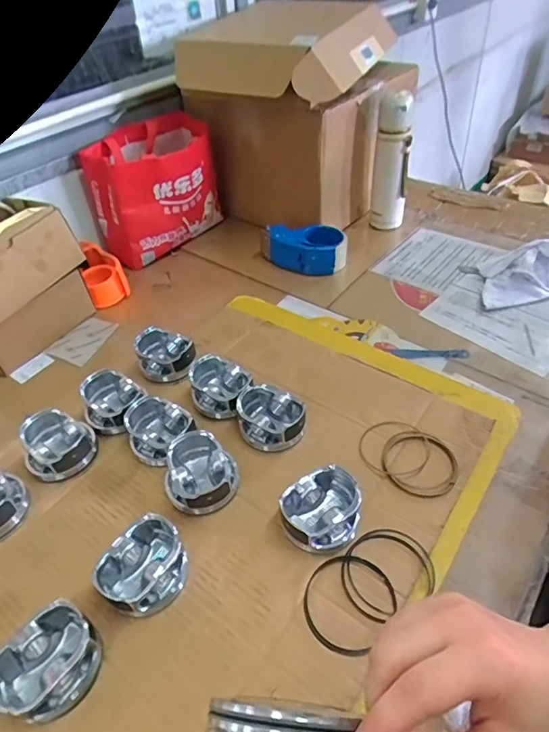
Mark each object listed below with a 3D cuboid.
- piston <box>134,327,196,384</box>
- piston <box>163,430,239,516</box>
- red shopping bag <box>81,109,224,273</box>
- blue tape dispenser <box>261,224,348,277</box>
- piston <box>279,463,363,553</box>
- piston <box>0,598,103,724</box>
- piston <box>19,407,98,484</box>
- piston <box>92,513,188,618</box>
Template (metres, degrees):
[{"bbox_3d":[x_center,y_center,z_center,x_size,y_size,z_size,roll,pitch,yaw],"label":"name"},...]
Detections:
[{"bbox_3d":[-0.161,-0.018,0.703,0.082,0.055,0.076,-1,46,1],"label":"piston"},{"bbox_3d":[-0.089,0.126,0.556,0.085,0.049,0.082,-1,46,1],"label":"piston"},{"bbox_3d":[-0.222,-0.336,0.903,0.243,0.196,0.137,-23,49,-20],"label":"red shopping bag"},{"bbox_3d":[0.056,-0.213,0.874,0.153,0.065,0.075,2,46,3],"label":"blue tape dispenser"},{"bbox_3d":[0.051,0.158,0.514,0.085,0.044,0.077,-11,46,-10],"label":"piston"},{"bbox_3d":[-0.202,0.267,0.421,0.076,0.045,0.089,34,55,29],"label":"piston"},{"bbox_3d":[-0.273,0.098,0.595,0.084,0.046,0.090,-30,52,-25],"label":"piston"},{"bbox_3d":[-0.130,0.203,0.475,0.072,0.043,0.084,32,54,28],"label":"piston"}]

